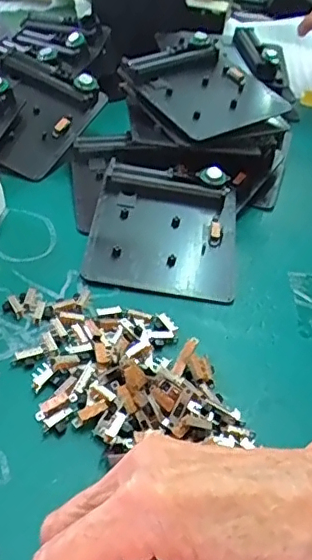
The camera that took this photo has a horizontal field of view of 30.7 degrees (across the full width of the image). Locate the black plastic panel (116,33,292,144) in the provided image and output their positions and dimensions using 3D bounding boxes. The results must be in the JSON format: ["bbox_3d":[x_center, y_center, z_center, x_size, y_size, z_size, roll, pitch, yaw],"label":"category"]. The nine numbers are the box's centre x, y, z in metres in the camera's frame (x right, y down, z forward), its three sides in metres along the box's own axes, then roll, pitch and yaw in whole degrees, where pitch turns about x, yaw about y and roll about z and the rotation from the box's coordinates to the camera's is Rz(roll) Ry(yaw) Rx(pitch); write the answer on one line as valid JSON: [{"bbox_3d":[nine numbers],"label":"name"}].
[{"bbox_3d":[0.047,-0.182,0.521,0.114,0.037,0.124,-19,45,-30],"label":"black plastic panel"}]

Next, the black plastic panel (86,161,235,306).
[{"bbox_3d":[0.007,-0.042,0.434,0.107,0.035,0.121,7,38,0],"label":"black plastic panel"}]

